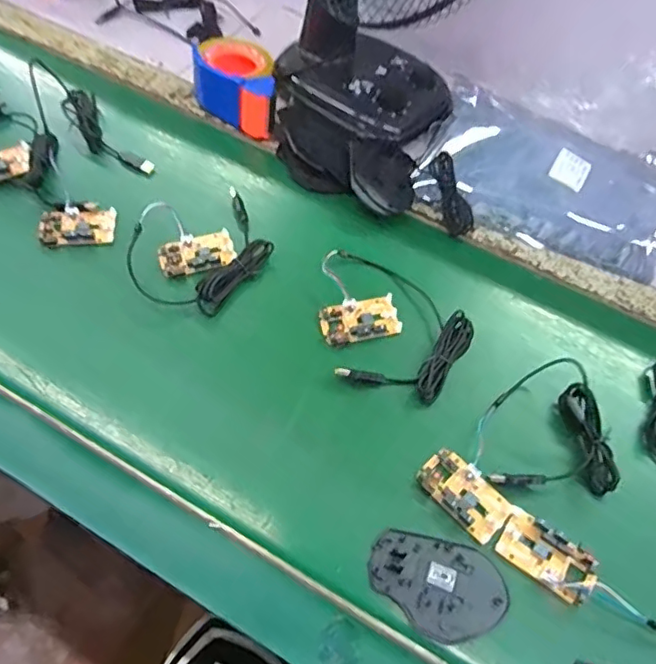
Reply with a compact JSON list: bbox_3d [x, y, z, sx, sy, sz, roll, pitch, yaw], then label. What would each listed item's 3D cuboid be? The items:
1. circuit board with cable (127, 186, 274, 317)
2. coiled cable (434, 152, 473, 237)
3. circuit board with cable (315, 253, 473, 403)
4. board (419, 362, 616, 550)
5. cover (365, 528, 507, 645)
[{"bbox_3d":[-0.123,-0.091,0.585,0.127,0.044,0.160,35,61,13],"label":"circuit board with cable"},{"bbox_3d":[0.142,-0.157,0.647,0.025,0.017,0.097,-15,88,-11],"label":"coiled cable"},{"bbox_3d":[0.063,-0.012,0.561,0.159,0.021,0.146,15,60,6],"label":"circuit board with cable"},{"bbox_3d":[0.181,0.105,0.484,0.182,0.034,0.117,-33,68,-23],"label":"board"},{"bbox_3d":[0.086,0.199,0.441,0.106,0.007,0.070,15,59,2],"label":"cover"}]

